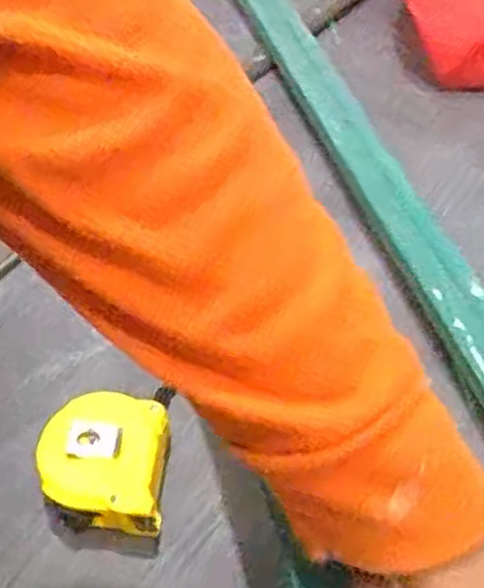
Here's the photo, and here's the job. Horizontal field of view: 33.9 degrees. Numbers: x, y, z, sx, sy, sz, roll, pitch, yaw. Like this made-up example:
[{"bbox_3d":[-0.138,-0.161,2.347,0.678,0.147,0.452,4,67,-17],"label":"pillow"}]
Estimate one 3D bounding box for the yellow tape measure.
[{"bbox_3d":[-0.083,0.101,0.493,0.075,0.045,0.084,1,51,7],"label":"yellow tape measure"}]

